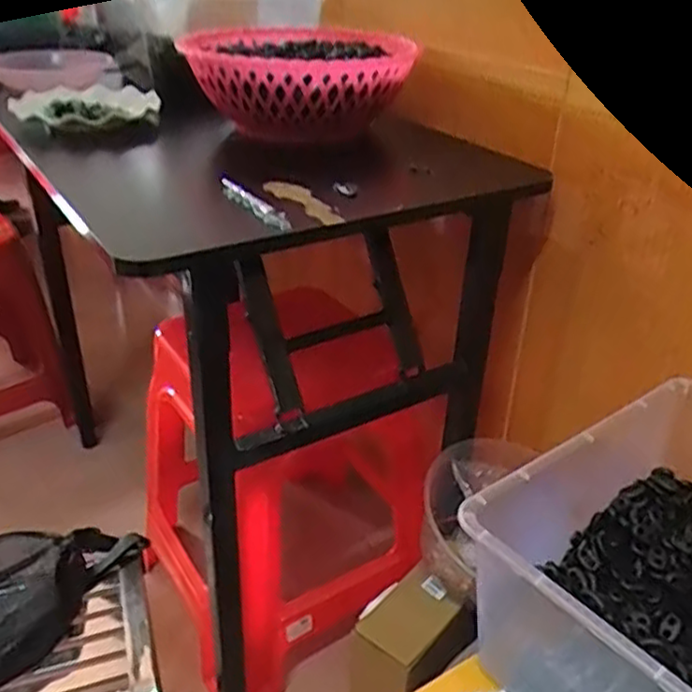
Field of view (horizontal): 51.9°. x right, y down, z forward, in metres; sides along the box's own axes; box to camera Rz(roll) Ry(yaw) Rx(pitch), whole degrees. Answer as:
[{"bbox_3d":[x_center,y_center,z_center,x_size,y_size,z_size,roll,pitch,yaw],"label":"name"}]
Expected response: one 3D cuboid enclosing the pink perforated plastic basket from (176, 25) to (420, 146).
[{"bbox_3d":[-0.064,-0.341,0.927,0.266,0.104,0.282,-6,32,-13],"label":"pink perforated plastic basket"}]

